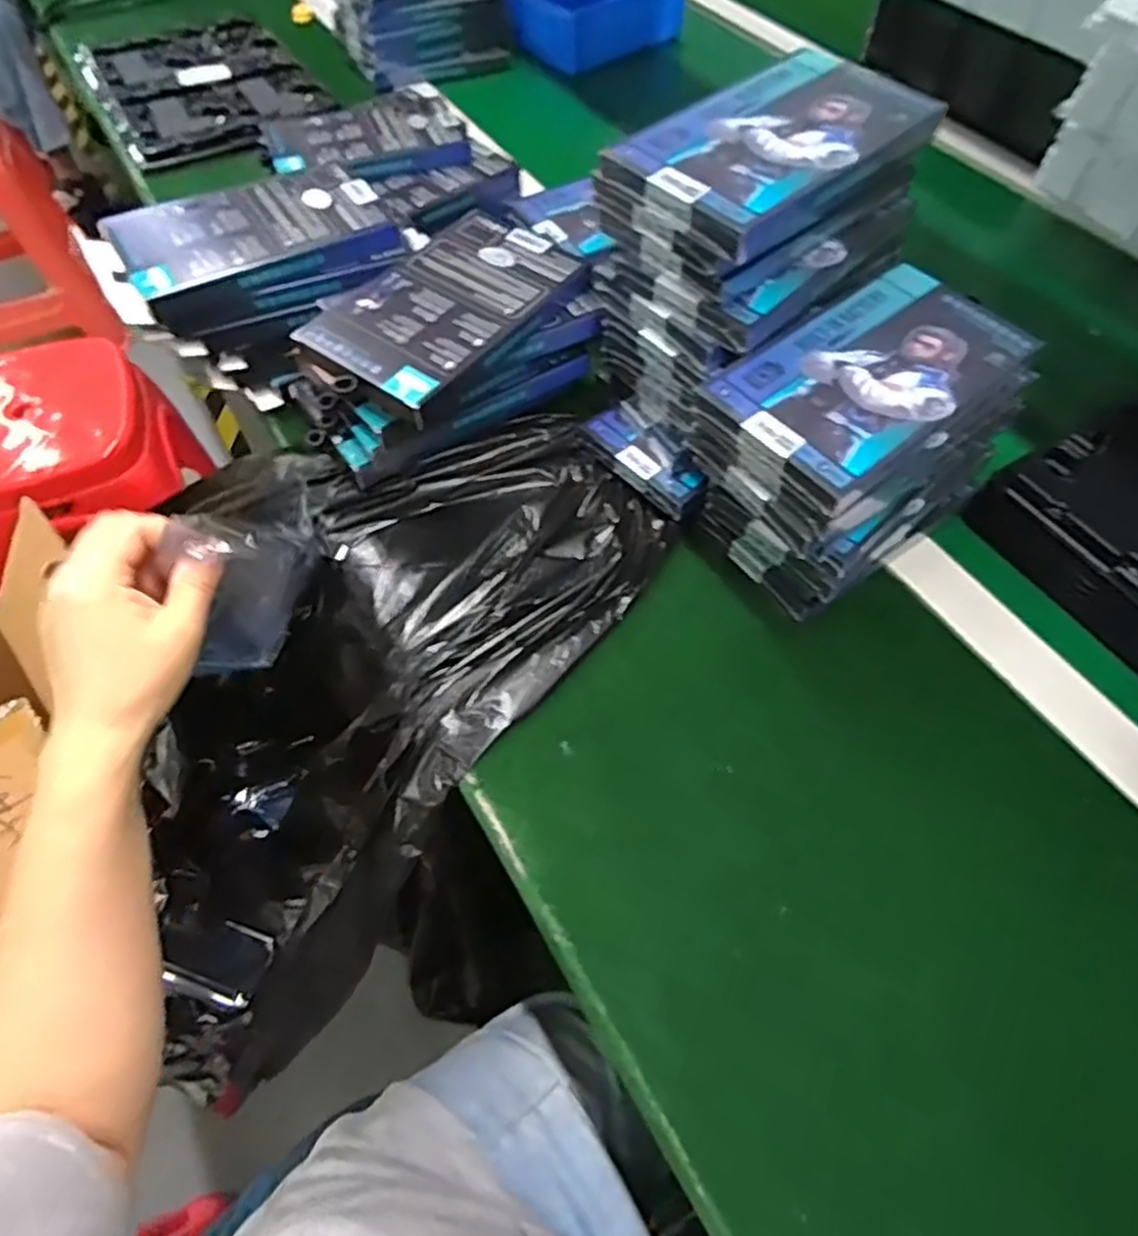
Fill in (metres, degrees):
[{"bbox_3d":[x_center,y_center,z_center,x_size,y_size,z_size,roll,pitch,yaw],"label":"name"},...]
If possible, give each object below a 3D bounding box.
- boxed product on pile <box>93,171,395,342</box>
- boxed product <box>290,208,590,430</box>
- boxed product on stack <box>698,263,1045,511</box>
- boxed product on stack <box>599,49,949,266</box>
[{"bbox_3d":[-0.206,-0.249,0.486,0.164,0.035,0.082,-26,62,-15],"label":"boxed product on pile"},{"bbox_3d":[-0.073,-0.191,0.449,0.103,0.017,0.164,29,63,17],"label":"boxed product"},{"bbox_3d":[0.162,-0.129,0.387,0.167,0.013,0.092,-34,64,-19],"label":"boxed product on stack"},{"bbox_3d":[0.110,-0.252,0.390,0.108,0.020,0.169,40,66,22],"label":"boxed product on stack"}]

